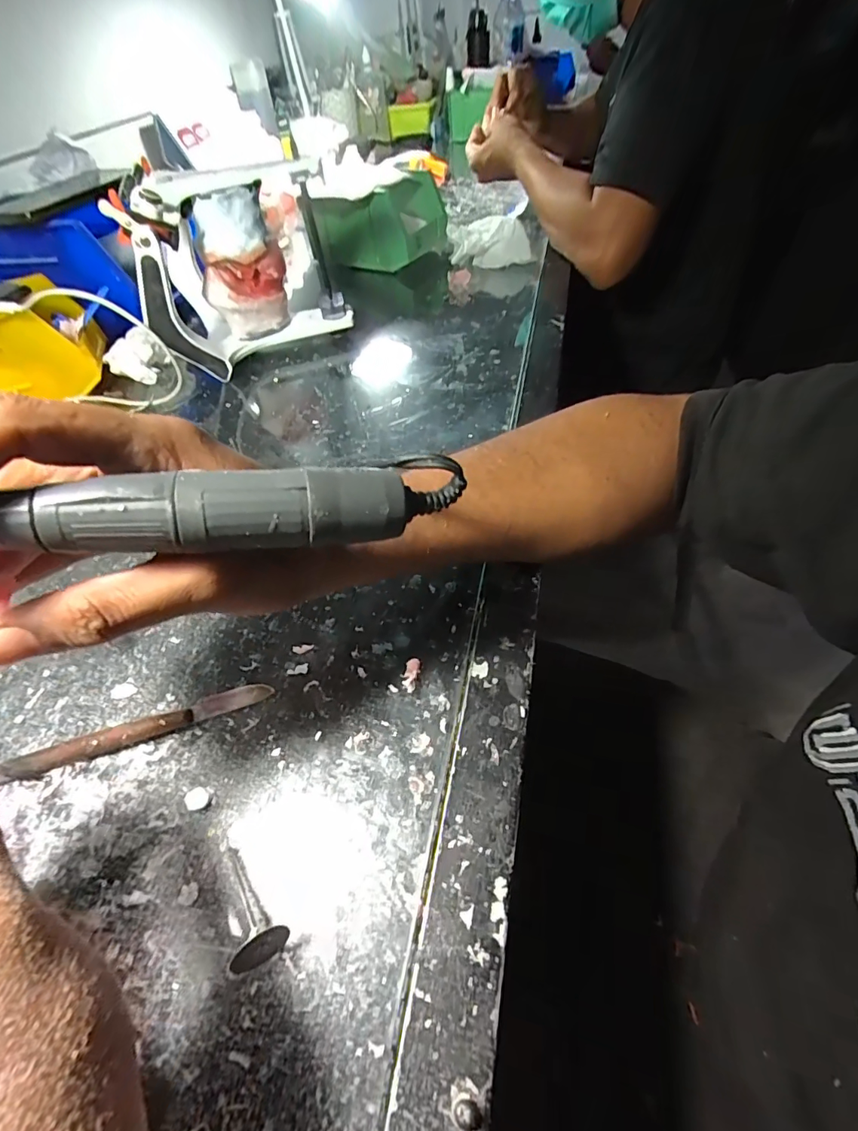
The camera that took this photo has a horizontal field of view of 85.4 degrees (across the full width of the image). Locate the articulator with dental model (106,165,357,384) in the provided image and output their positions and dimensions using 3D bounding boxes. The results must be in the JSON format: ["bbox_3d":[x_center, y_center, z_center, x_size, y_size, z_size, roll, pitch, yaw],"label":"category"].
[{"bbox_3d":[-0.184,-0.276,0.444,0.183,0.152,0.096,-32,55,-18],"label":"articulator with dental model"}]

